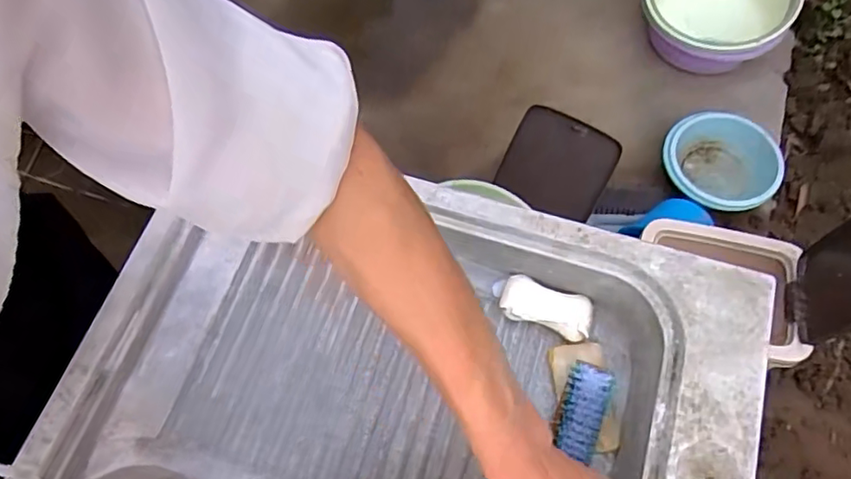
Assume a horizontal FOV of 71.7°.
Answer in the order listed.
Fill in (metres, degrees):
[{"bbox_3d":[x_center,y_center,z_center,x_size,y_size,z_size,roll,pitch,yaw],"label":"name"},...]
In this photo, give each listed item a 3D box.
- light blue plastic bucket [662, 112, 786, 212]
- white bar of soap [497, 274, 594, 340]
[{"bbox_3d":[0.689,-0.178,1.389,0.261,0.141,0.227,39,73,15],"label":"light blue plastic bucket"},{"bbox_3d":[0.119,0.068,0.585,0.087,0.025,0.043,17,67,7],"label":"white bar of soap"}]

